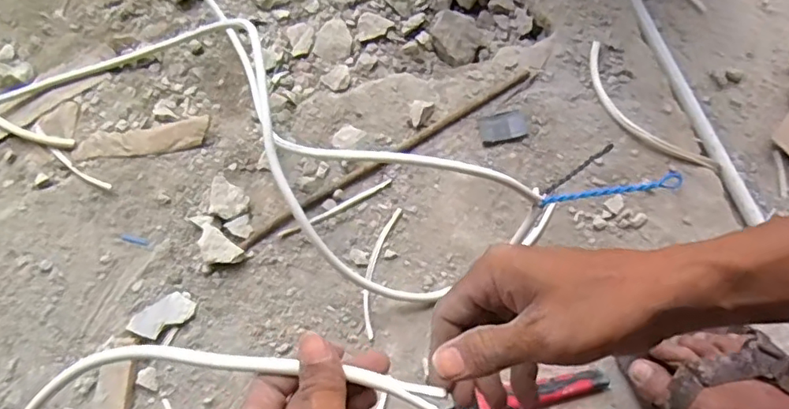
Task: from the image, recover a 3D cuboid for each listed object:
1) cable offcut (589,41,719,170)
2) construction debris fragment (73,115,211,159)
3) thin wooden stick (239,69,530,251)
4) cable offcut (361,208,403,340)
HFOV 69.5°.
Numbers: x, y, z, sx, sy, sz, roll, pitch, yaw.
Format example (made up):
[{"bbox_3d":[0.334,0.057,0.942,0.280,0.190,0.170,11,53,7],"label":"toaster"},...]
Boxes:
[{"bbox_3d":[0.263,-0.099,0.611,0.058,0.014,0.184,-37,76,-9],"label":"cable offcut"},{"bbox_3d":[-0.268,-0.069,0.601,0.147,0.020,0.033,-4,73,0],"label":"construction debris fragment"},{"bbox_3d":[-0.004,-0.053,0.596,0.350,0.007,0.011,-32,75,-8],"label":"thin wooden stick"},{"bbox_3d":[-0.017,0.065,0.565,0.021,0.004,0.132,12,74,5],"label":"cable offcut"}]

